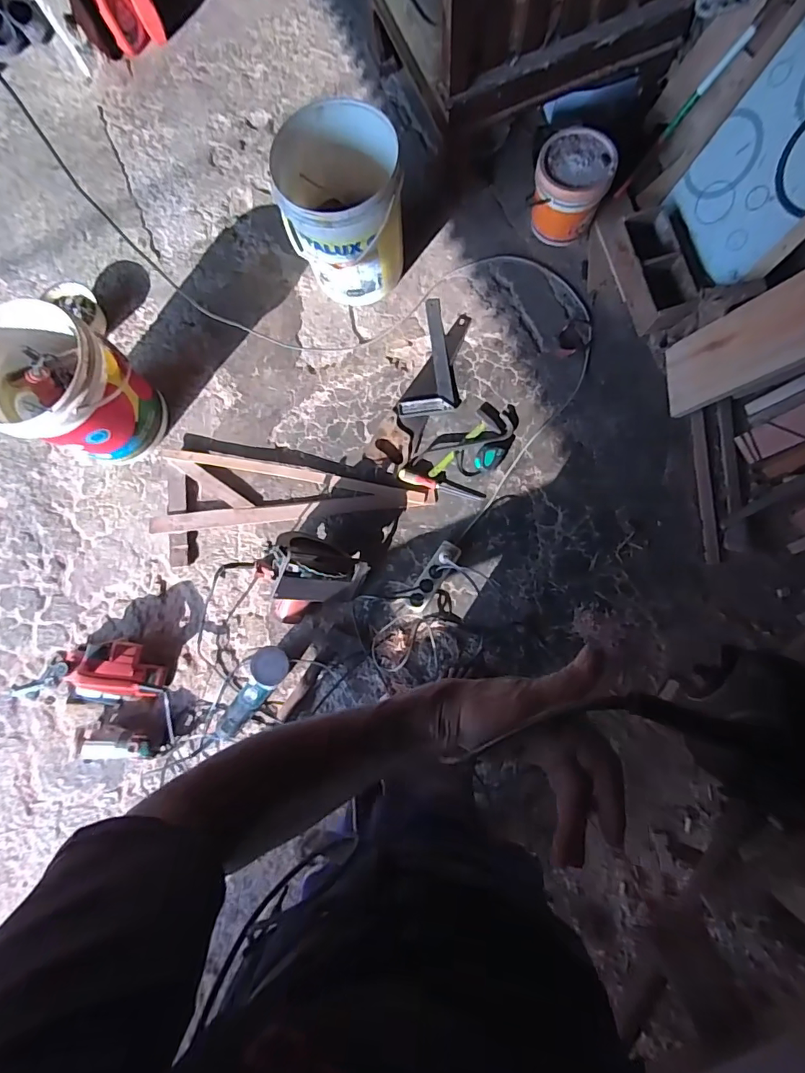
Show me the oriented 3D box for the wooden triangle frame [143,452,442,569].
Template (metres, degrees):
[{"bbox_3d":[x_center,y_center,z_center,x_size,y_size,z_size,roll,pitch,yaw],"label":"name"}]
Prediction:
[{"bbox_3d":[-0.309,-0.056,1.341,0.760,0.040,0.305,6,81,5],"label":"wooden triangle frame"}]

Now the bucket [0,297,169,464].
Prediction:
[{"bbox_3d":[-0.862,-0.375,1.287,0.314,0.353,0.307,31,84,8],"label":"bucket"}]

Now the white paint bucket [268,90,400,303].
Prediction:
[{"bbox_3d":[-0.157,-0.853,1.300,0.313,0.369,0.292,-1,81,4],"label":"white paint bucket"}]

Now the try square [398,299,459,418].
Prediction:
[{"bbox_3d":[0.052,-0.515,1.398,0.164,0.018,0.353,-9,80,2],"label":"try square"}]

